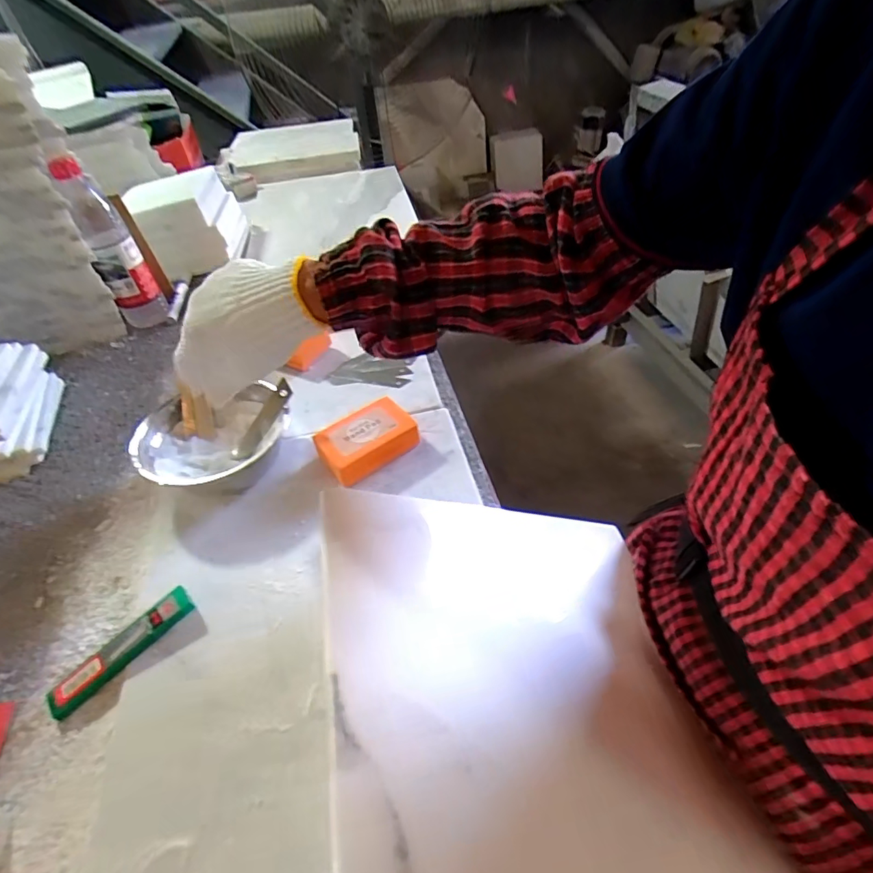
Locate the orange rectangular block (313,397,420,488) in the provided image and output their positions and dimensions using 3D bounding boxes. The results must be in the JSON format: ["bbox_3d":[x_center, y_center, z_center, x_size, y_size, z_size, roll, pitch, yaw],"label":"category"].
[{"bbox_3d":[-0.070,0.005,0.505,0.093,0.034,0.059,-30,50,-21],"label":"orange rectangular block"}]

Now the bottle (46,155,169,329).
[{"bbox_3d":[-0.451,-0.265,0.693,0.057,0.208,0.062,-18,46,-10],"label":"bottle"}]

